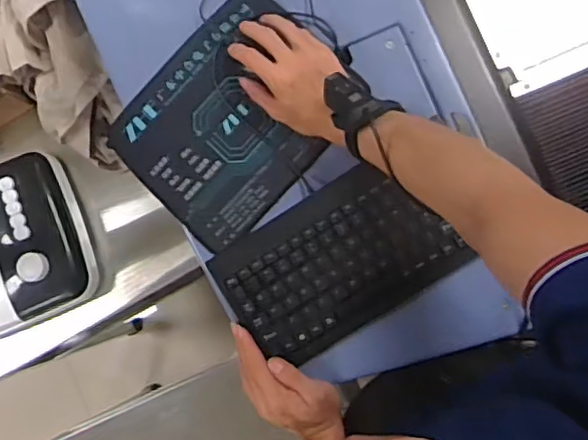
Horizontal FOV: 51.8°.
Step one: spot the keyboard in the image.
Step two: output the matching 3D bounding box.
[{"bbox_3d":[0.043,0.045,0.642,0.233,0.012,0.141,-33,84,7],"label":"keyboard"}]

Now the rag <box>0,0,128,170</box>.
[{"bbox_3d":[-0.395,-0.283,0.929,0.199,0.134,0.436,-22,84,6],"label":"rag"}]

